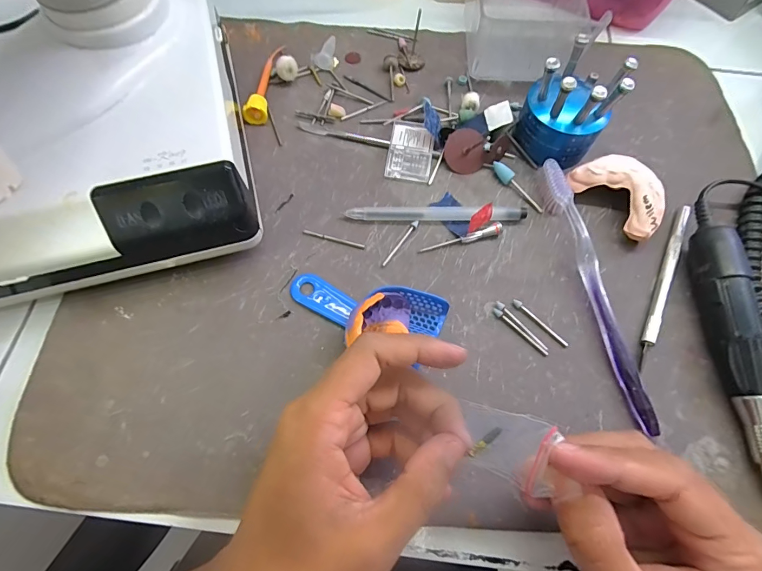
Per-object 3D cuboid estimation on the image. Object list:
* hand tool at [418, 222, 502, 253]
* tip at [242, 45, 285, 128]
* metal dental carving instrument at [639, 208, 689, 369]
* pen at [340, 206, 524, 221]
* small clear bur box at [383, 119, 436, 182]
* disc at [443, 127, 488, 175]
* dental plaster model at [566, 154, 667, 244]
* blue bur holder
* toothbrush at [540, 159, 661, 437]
[{"bbox_3d":[0.056,-0.031,0.274,0.059,0.008,0.007,-17,68,-9],"label":"hand tool"},{"bbox_3d":[-0.094,-0.165,0.323,0.016,0.012,0.086,4,66,0],"label":"tip"},{"bbox_3d":[0.190,-0.003,0.266,0.008,0.007,0.128,27,68,10],"label":"metal dental carving instrument"},{"bbox_3d":[0.039,-0.051,0.280,0.123,0.010,0.012,-1,66,-2],"label":"pen"},{"bbox_3d":[0.023,-0.101,0.301,0.033,0.012,0.046,11,66,4],"label":"small clear bur box"},{"bbox_3d":[0.063,-0.101,0.299,0.032,0.004,0.032,-1,99,-4],"label":"disc"},{"bbox_3d":[0.167,-0.064,0.281,0.065,0.027,0.041,41,71,15],"label":"dental plaster model"},{"bbox_3d":[0.133,-0.126,0.281,0.056,0.075,0.054,1,66,-1],"label":"blue bur holder"},{"bbox_3d":[0.138,-0.001,0.258,0.014,0.020,0.183,-9,67,-6],"label":"toothbrush"}]

